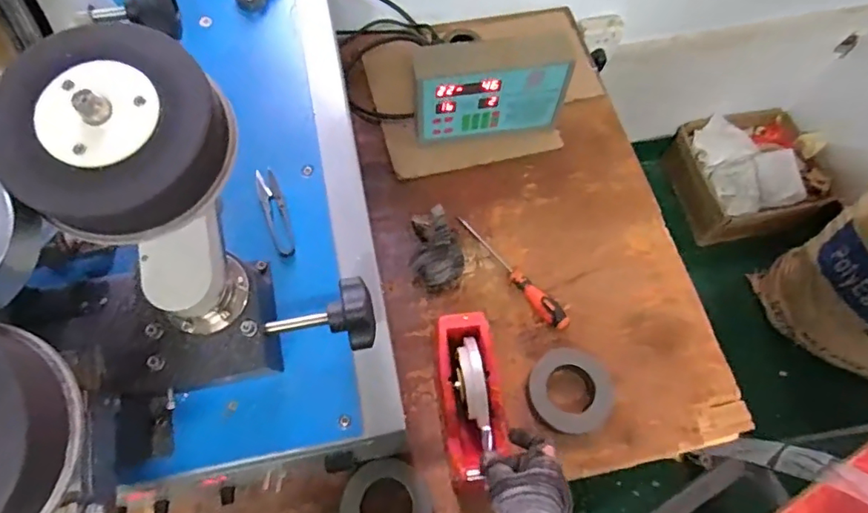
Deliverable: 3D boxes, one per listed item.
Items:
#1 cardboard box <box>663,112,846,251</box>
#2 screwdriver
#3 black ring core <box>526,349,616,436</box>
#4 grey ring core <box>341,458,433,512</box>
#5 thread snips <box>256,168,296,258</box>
[{"bbox_3d":[0.878,-0.226,1.457,0.338,0.188,0.374,-11,67,-6],"label":"cardboard box"},{"bbox_3d":[0.108,0.021,0.746,0.024,0.032,0.218,-38,72,-16],"label":"screwdriver"},{"bbox_3d":[0.177,0.173,0.676,0.109,0.037,0.110,0,66,-1],"label":"black ring core"},{"bbox_3d":[-0.055,0.297,0.617,0.103,0.031,0.101,0,66,-1],"label":"grey ring core"},{"bbox_3d":[-0.163,-0.046,0.538,0.023,0.015,0.097,-20,68,-10],"label":"thread snips"}]

